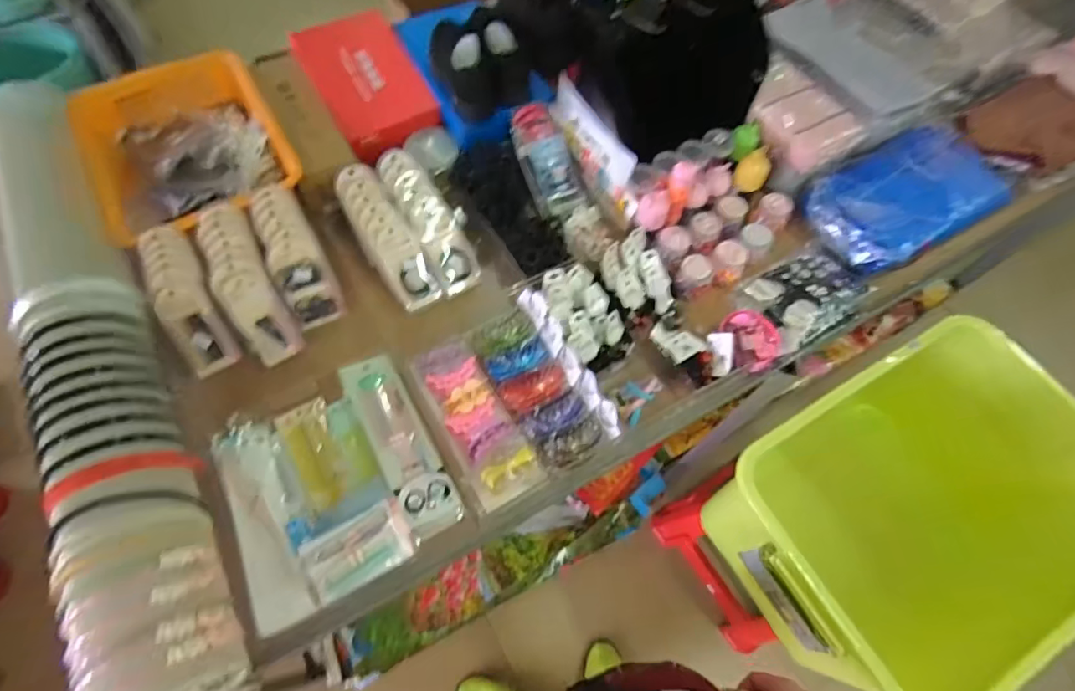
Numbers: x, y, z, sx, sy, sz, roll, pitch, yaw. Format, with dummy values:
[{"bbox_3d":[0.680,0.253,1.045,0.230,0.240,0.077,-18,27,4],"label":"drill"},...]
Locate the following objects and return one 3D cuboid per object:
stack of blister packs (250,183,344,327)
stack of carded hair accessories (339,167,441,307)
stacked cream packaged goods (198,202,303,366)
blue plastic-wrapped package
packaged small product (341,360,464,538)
[{"bbox_3d":[-0.395,-0.151,0.853,0.082,0.036,0.239,-23,89,-13],"label":"stack of blister packs"},{"bbox_3d":[-0.264,-0.193,0.896,0.080,0.050,0.276,-30,86,-15],"label":"stack of carded hair accessories"},{"bbox_3d":[-0.465,-0.098,0.826,0.088,0.032,0.261,-23,93,-13],"label":"stacked cream packaged goods"},{"bbox_3d":[0.725,-0.300,1.007,0.419,0.054,0.218,-27,68,-14],"label":"blue plastic-wrapped package"},{"bbox_3d":[-0.197,0.132,0.742,0.076,0.030,0.279,-27,68,-14],"label":"packaged small product"}]

